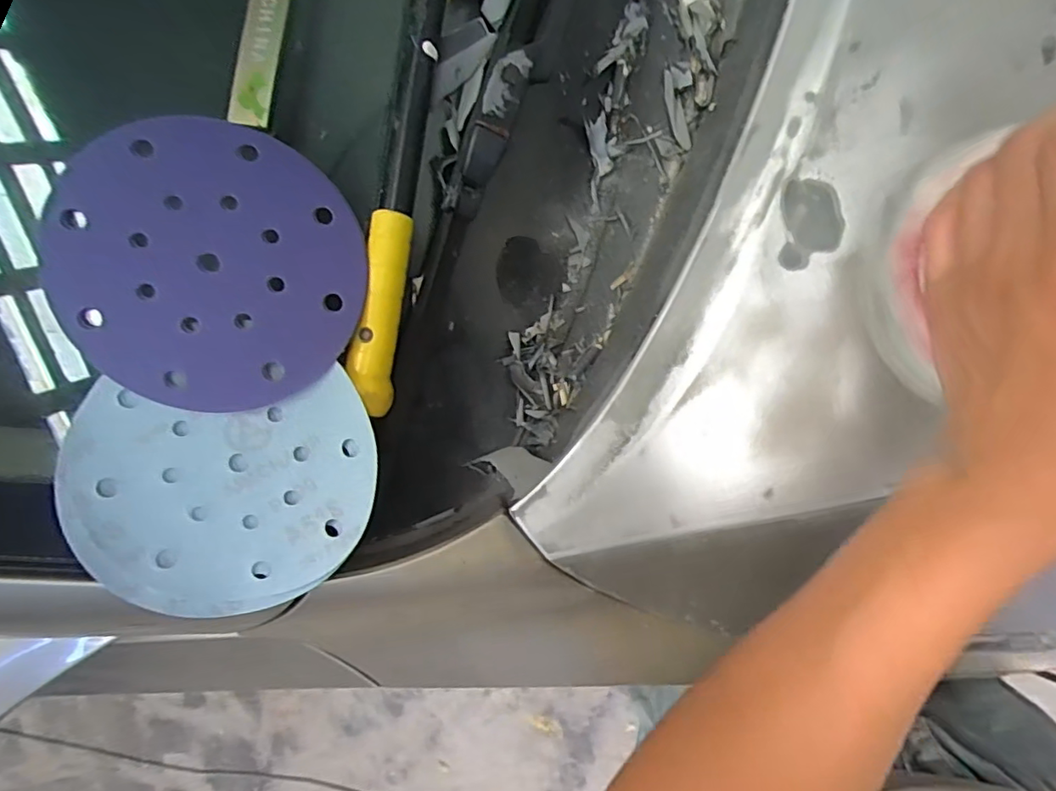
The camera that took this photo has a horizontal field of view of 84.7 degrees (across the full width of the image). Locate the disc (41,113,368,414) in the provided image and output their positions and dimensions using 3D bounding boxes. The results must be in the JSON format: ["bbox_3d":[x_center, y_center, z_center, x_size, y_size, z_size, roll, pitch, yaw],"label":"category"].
[{"bbox_3d":[-0.155,-0.066,0.290,0.136,0.012,0.141,0,89,-16],"label":"disc"}]

